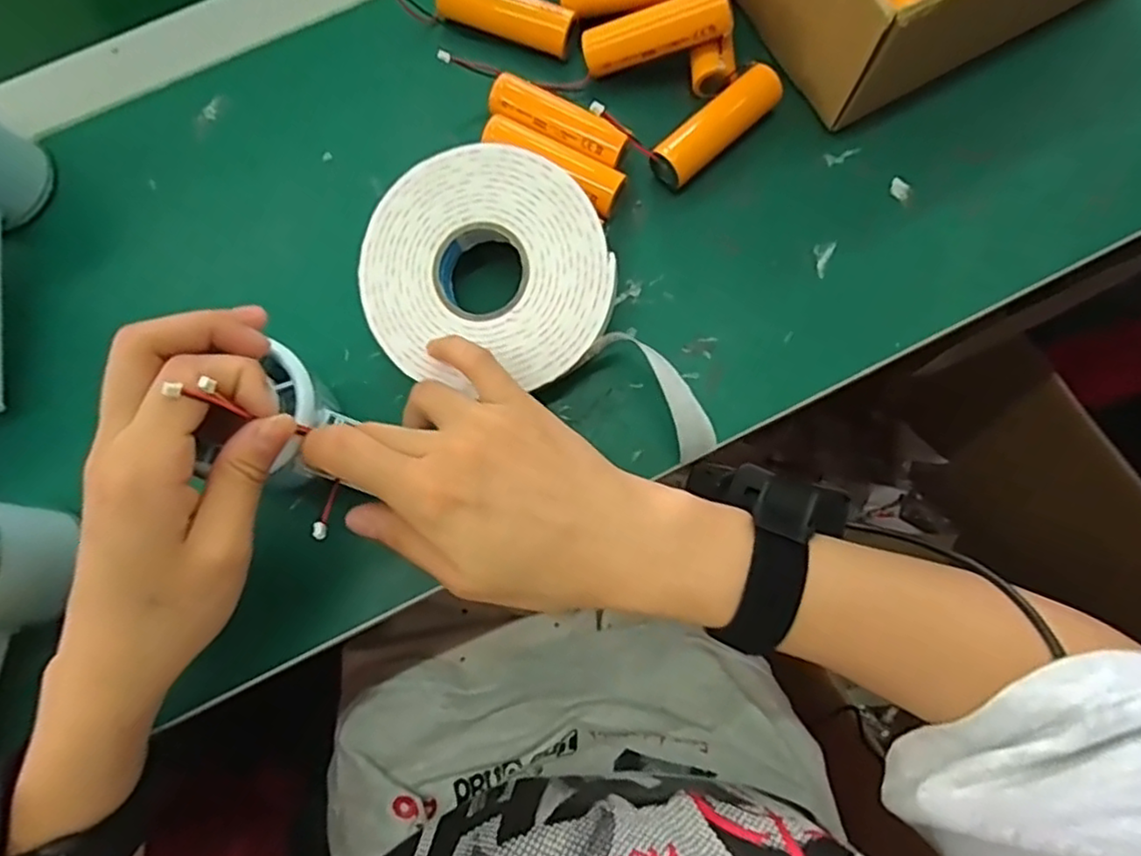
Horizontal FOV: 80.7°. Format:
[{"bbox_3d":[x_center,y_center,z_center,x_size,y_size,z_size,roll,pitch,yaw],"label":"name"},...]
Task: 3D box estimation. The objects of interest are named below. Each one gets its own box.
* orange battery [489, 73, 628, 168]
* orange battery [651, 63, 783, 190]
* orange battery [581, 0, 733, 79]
[{"bbox_3d":[-0.006,-0.148,0.330,0.069,0.021,0.020,26,79,6],"label":"orange battery"},{"bbox_3d":[0.071,-0.146,0.330,0.072,0.021,0.021,-41,80,-8],"label":"orange battery"},{"bbox_3d":[0.041,-0.191,0.325,0.071,0.017,0.018,-8,76,20],"label":"orange battery"}]

